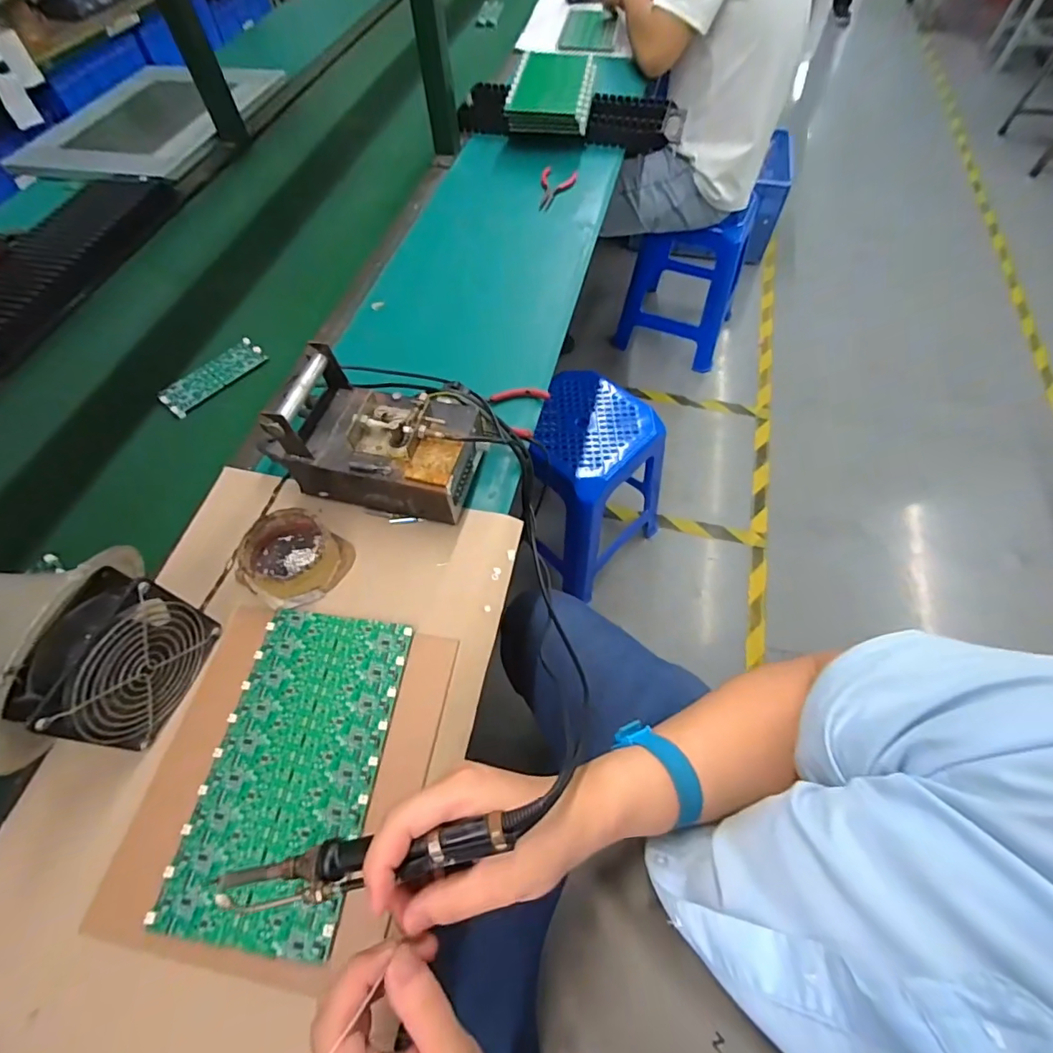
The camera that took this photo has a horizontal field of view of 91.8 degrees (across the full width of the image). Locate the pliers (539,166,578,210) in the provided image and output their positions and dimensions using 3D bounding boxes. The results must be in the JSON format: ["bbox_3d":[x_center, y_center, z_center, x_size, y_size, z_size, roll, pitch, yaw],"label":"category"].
[{"bbox_3d":[0.054,-0.584,0.880,0.061,0.010,0.122,6,60,3],"label":"pliers"}]

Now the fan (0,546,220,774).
[{"bbox_3d":[-0.375,0.097,0.414,0.141,0.162,0.160,15,61,8],"label":"fan"}]

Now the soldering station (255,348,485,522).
[{"bbox_3d":[-0.162,-0.101,0.537,0.220,0.107,0.128,14,61,7],"label":"soldering station"}]

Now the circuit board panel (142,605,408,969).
[{"bbox_3d":[-0.192,0.194,0.427,0.135,0.007,0.244,7,61,4],"label":"circuit board panel"}]

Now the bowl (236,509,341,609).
[{"bbox_3d":[-0.237,0.029,0.510,0.088,0.046,0.090,0,60,0],"label":"bowl"}]

